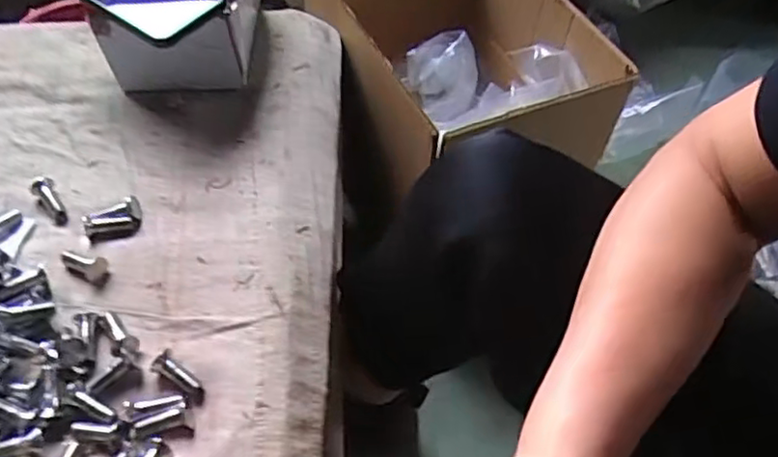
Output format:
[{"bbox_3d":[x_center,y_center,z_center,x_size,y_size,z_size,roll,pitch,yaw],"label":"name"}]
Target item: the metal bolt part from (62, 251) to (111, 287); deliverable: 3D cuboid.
[{"bbox_3d":[-0.234,0.028,0.508,0.040,0.013,0.020,10,53,9],"label":"metal bolt part"}]

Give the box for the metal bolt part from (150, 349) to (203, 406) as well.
[{"bbox_3d":[-0.141,0.101,0.446,0.044,0.010,0.015,38,61,11],"label":"metal bolt part"}]

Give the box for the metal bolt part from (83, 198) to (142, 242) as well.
[{"bbox_3d":[-0.222,-0.008,0.536,0.041,0.015,0.031,-16,54,-10],"label":"metal bolt part"}]

